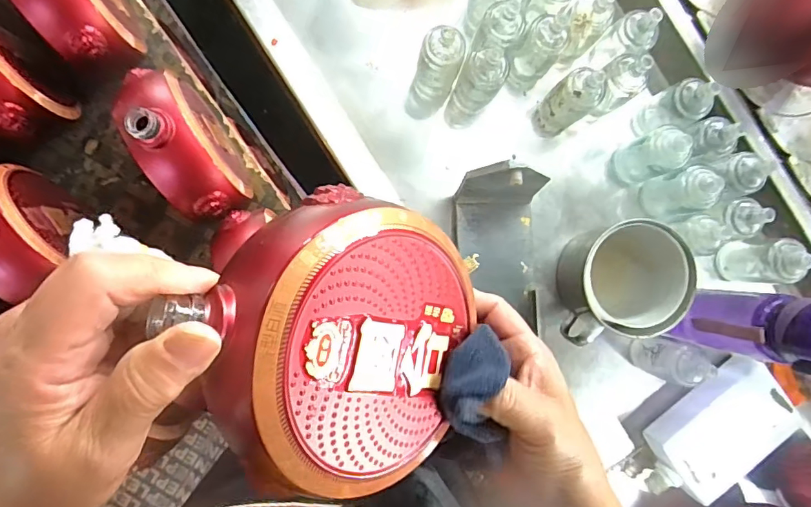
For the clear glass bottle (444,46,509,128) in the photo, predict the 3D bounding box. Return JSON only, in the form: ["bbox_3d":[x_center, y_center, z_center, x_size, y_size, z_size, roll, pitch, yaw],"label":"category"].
[{"bbox_3d":[0.085,-0.206,0.617,0.054,0.138,0.059,30,87,-2],"label":"clear glass bottle"}]

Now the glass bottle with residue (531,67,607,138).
[{"bbox_3d":[0.204,-0.189,0.614,0.045,0.129,0.048,0,88,-3],"label":"glass bottle with residue"}]

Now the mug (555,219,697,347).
[{"bbox_3d":[0.271,0.036,0.613,0.139,0.099,0.142,0,88,-3],"label":"mug"}]

